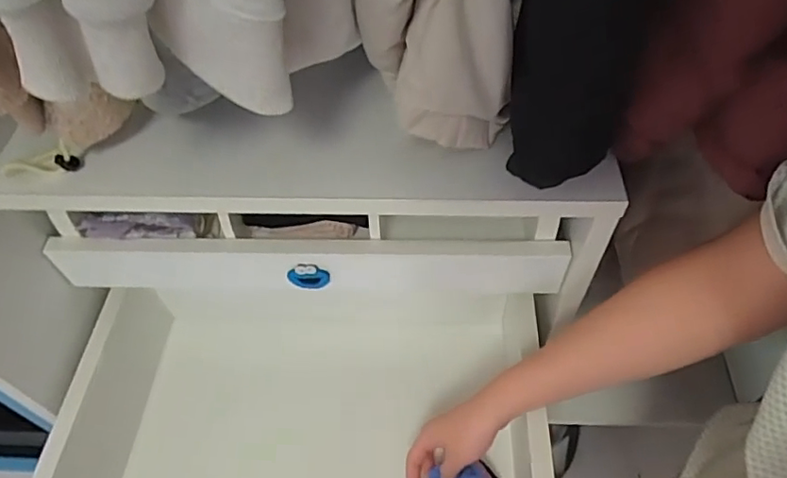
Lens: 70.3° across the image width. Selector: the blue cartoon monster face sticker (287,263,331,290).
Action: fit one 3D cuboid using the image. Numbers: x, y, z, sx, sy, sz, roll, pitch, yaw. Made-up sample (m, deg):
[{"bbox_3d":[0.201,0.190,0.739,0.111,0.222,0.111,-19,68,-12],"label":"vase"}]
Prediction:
[{"bbox_3d":[-0.079,0.035,0.515,0.039,0.032,0.004,0,46,3],"label":"blue cartoon monster face sticker"}]

